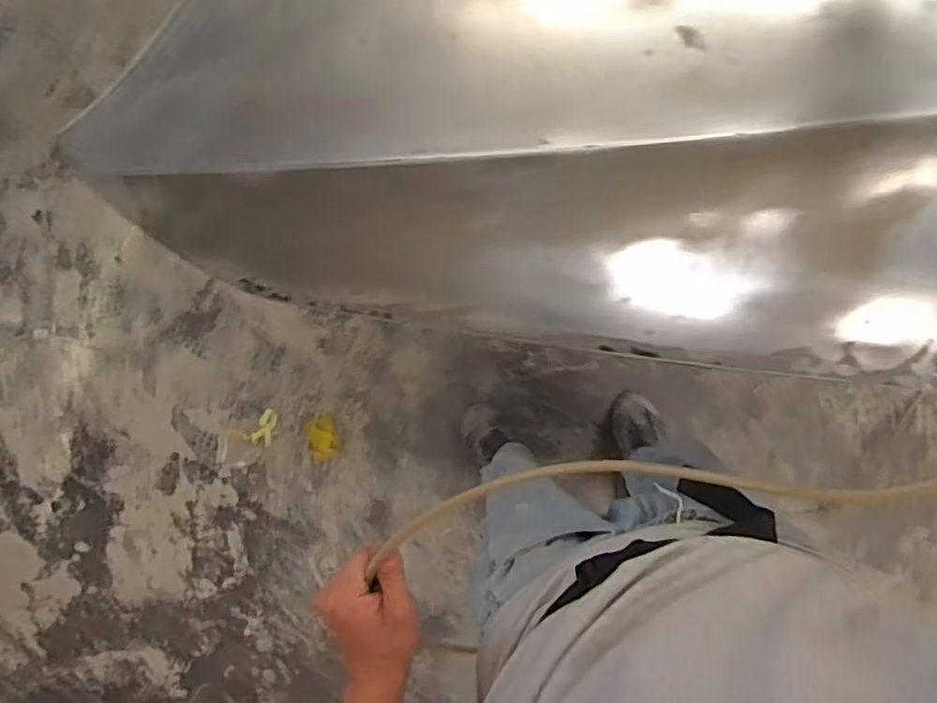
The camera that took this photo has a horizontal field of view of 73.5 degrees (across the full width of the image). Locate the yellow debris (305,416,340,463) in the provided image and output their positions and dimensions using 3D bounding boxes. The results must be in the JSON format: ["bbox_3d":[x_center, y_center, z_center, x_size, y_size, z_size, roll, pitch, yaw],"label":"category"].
[{"bbox_3d":[-0.349,0.210,1.511,0.075,0.017,0.100,-19,90,3],"label":"yellow debris"}]

